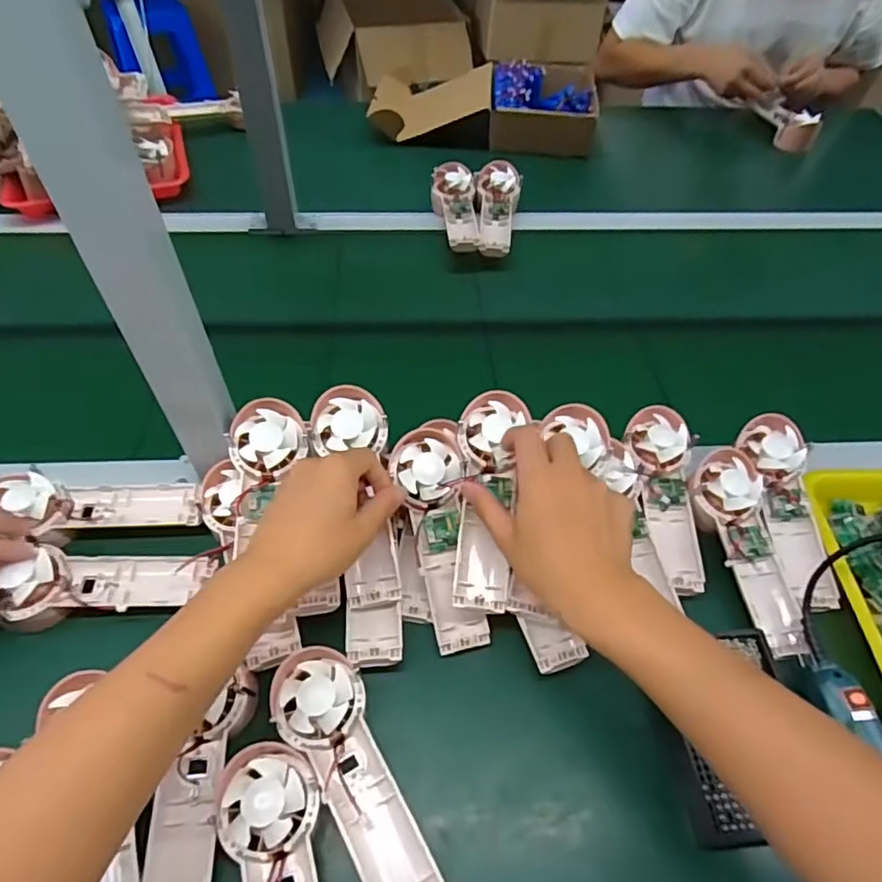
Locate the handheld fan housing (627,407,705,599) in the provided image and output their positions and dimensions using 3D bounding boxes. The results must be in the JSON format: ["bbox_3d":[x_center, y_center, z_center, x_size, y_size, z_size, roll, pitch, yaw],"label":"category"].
[{"bbox_3d":[0.209,0.049,0.529,0.057,0.039,0.177,1,52,-1],"label":"handheld fan housing"}]

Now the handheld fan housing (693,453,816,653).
[{"bbox_3d":[0.271,0.091,0.504,0.059,0.032,0.175,-7,68,-7],"label":"handheld fan housing"}]

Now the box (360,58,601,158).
[{"bbox_3d":[0.075,-0.583,1.005,0.372,0.076,0.191,3,52,1],"label":"box"}]

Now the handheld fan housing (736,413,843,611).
[{"bbox_3d":[0.316,0.061,0.530,0.050,0.027,0.176,-1,66,-2],"label":"handheld fan housing"}]

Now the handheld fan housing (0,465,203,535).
[{"bbox_3d":[-0.296,0.052,0.507,0.169,0.034,0.050,-1,52,-3],"label":"handheld fan housing"}]

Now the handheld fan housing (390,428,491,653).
[{"bbox_3d":[0.000,0.078,0.473,0.053,0.027,0.176,-9,84,-9],"label":"handheld fan housing"}]

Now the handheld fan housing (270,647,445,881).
[{"bbox_3d":[-0.054,0.220,0.385,0.058,0.027,0.176,-29,58,-22],"label":"handheld fan housing"}]

